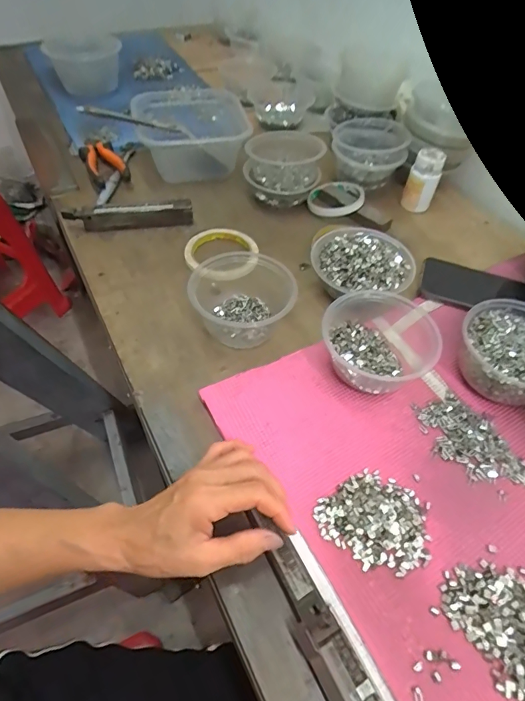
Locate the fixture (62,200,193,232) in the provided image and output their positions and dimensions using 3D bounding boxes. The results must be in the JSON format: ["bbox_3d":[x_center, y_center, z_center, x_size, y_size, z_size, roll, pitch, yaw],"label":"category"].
[{"bbox_3d":[-0.183,-0.187,0.604,0.167,0.036,0.024,-6,53,-9],"label":"fixture"}]

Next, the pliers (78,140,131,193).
[{"bbox_3d":[-0.247,-0.291,0.676,0.056,0.024,0.129,-20,56,-19],"label":"pliers"}]

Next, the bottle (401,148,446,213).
[{"bbox_3d":[0.244,-0.257,0.654,0.045,0.078,0.044,22,54,12],"label":"bottle"}]

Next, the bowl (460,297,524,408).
[{"bbox_3d":[0.263,0.005,0.454,0.110,0.055,0.108,2,52,-3],"label":"bowl"}]

